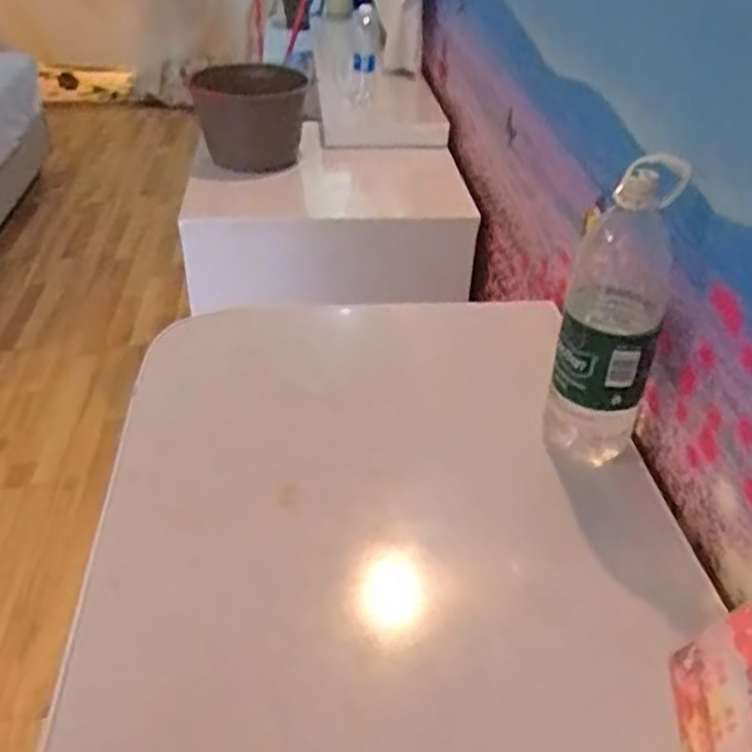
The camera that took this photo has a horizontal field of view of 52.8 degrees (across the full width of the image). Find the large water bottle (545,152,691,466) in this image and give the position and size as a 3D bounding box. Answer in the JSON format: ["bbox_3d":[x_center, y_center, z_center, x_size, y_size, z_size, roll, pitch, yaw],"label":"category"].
[{"bbox_3d":[0.224,-0.049,0.732,0.090,0.299,0.078,1,36,-1],"label":"large water bottle"}]

